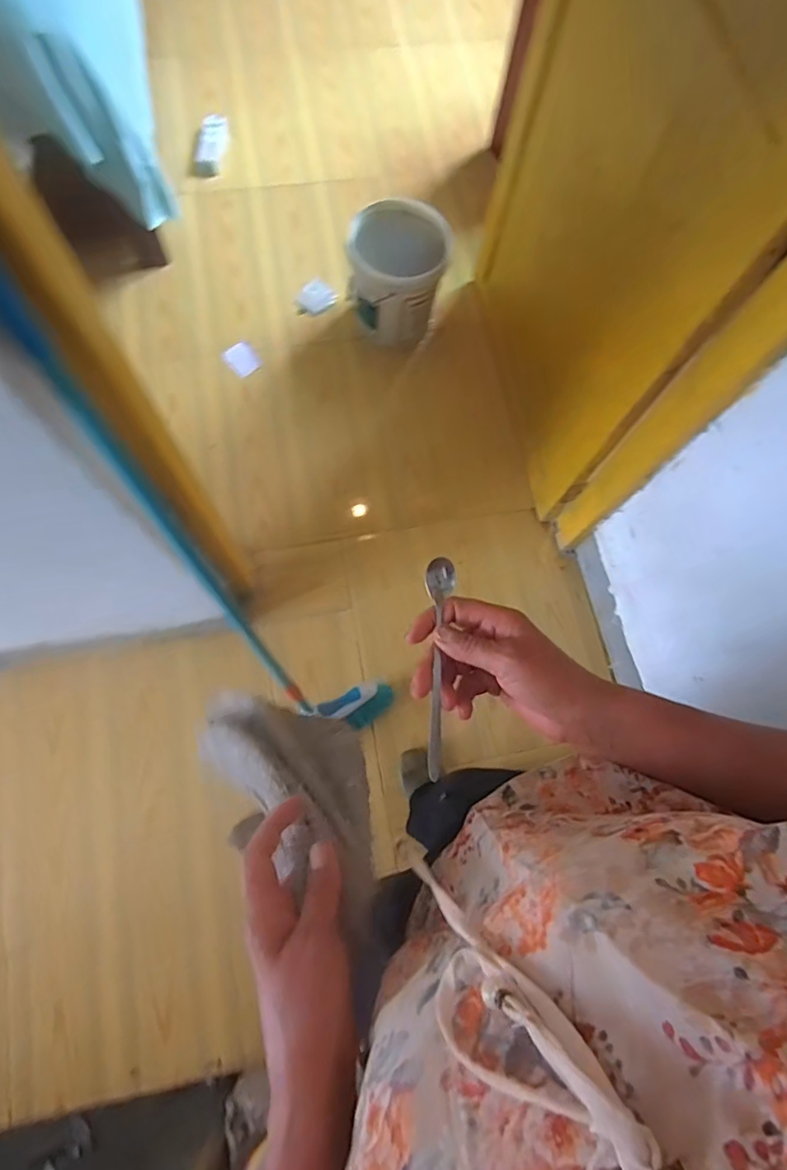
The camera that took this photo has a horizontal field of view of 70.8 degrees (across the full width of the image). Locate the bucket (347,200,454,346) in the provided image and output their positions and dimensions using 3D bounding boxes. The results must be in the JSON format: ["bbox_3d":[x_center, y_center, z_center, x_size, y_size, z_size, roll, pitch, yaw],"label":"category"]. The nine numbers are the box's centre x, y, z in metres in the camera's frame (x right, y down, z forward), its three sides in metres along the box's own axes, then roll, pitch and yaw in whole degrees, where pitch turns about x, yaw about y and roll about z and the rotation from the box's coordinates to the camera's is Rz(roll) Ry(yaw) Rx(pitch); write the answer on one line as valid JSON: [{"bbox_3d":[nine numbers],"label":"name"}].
[{"bbox_3d":[0.009,-0.810,1.471,0.238,0.245,0.238,1,74,-4],"label":"bucket"}]

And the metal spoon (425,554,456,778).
[{"bbox_3d":[0.033,0.059,0.405,0.021,0.011,0.159,2,81,0],"label":"metal spoon"}]

